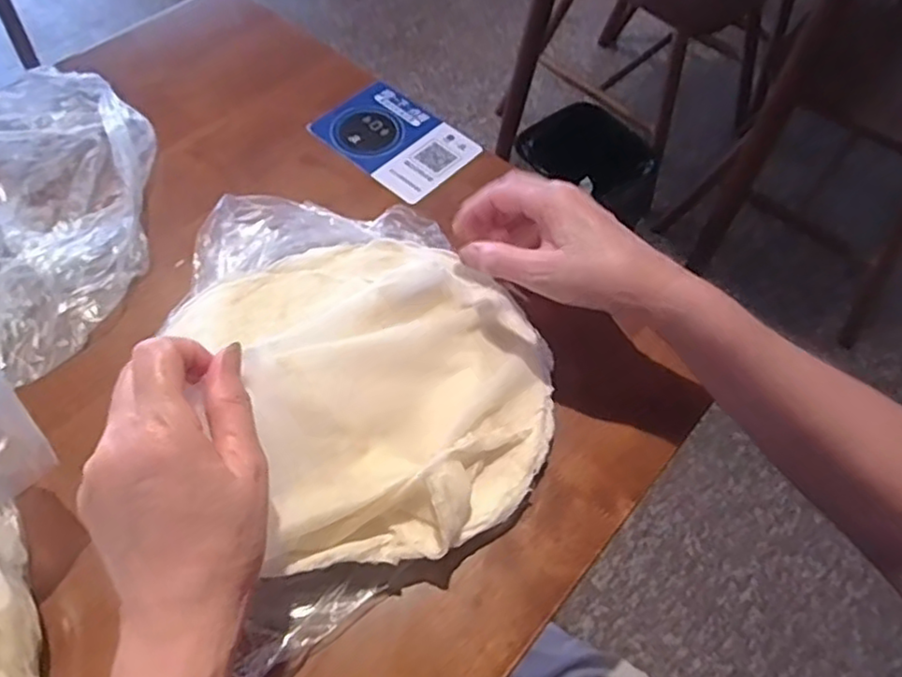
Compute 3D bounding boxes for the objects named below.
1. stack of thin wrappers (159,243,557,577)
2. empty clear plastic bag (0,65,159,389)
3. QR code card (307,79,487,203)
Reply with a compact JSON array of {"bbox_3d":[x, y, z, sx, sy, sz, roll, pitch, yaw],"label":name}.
[{"bbox_3d":[-0.037,0.009,0.394,0.196,0.066,0.216,-23,63,-17],"label":"stack of thin wrappers"},{"bbox_3d":[-0.308,-0.098,0.458,0.196,0.043,0.260,8,59,0],"label":"empty clear plastic bag"},{"bbox_3d":[-0.046,-0.164,0.545,0.120,0.006,0.087,39,62,18],"label":"QR code card"}]

